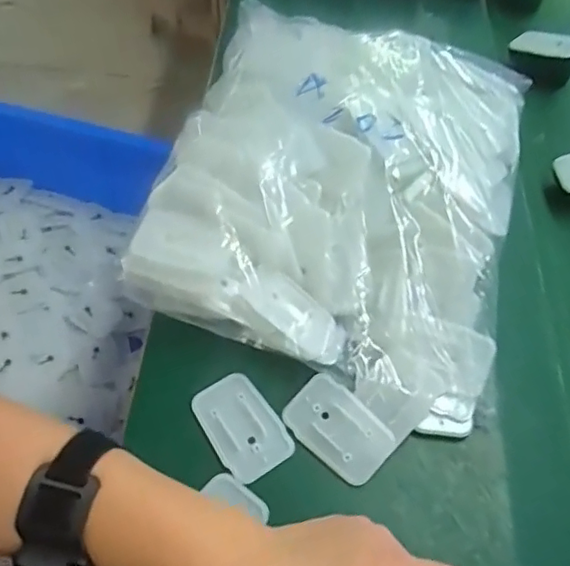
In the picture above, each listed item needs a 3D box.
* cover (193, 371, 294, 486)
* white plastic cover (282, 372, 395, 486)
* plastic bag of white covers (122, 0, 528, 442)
[{"bbox_3d":[-0.028,0.094,0.382,0.044,0.008,0.068,-28,65,-20],"label":"cover"},{"bbox_3d":[0.035,0.094,0.378,0.068,0.008,0.042,41,64,19],"label":"white plastic cover"},{"bbox_3d":[0.042,-0.078,0.450,0.263,0.076,0.326,16,59,5],"label":"plastic bag of white covers"}]

